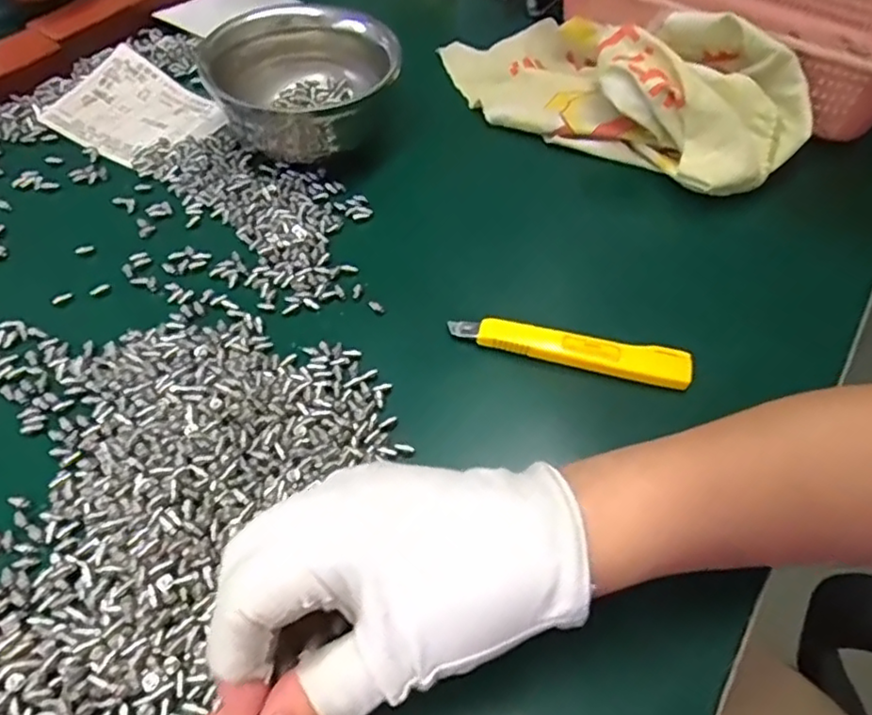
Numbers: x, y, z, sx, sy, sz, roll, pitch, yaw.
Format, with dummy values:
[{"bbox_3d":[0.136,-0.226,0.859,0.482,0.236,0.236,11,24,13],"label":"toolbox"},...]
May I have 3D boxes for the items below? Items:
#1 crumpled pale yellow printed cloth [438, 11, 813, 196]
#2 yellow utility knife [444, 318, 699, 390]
[{"bbox_3d":[0.125,-0.204,0.455,0.268,0.074,0.122,24,56,14],"label":"crumpled pale yellow printed cloth"},{"bbox_3d":[0.073,-0.007,0.349,0.127,0.010,0.021,14,54,7],"label":"yellow utility knife"}]

